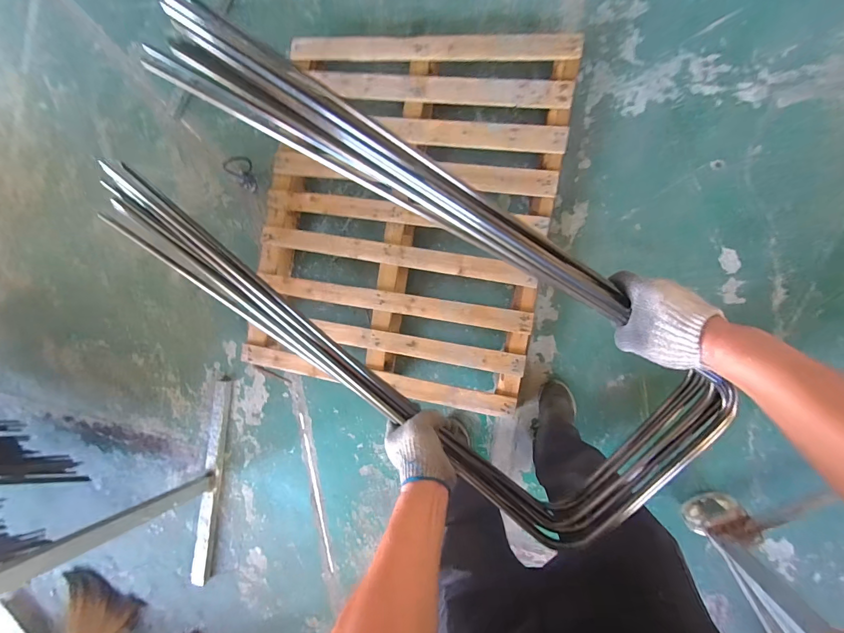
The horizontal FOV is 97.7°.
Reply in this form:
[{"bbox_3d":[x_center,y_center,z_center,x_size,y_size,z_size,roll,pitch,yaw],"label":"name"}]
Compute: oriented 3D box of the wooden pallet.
[{"bbox_3d":[-0.067,-0.350,1.289,0.991,0.163,1.198,9,90,13],"label":"wooden pallet"}]

